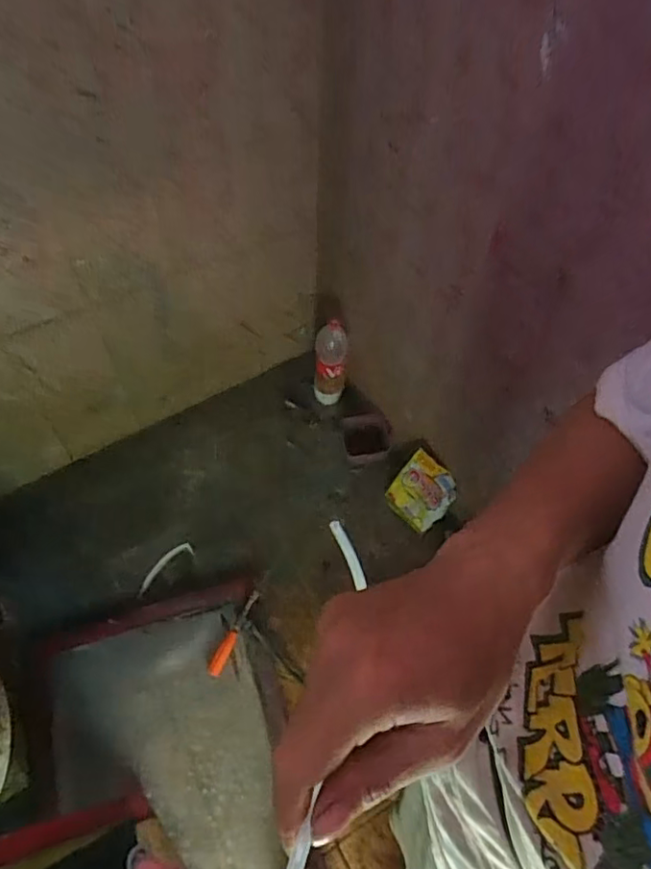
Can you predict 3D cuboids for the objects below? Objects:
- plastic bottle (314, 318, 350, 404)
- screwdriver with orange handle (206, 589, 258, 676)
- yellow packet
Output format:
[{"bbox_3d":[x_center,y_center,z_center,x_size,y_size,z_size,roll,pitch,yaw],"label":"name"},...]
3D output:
[{"bbox_3d":[0.014,-0.183,1.582,0.086,0.289,0.070,4,56,1],"label":"plastic bottle"},{"bbox_3d":[-0.212,0.458,1.351,0.030,0.021,0.208,21,58,12],"label":"screwdriver with orange handle"},{"bbox_3d":[0.245,0.151,1.479,0.147,0.197,0.020,42,34,10],"label":"yellow packet"}]

